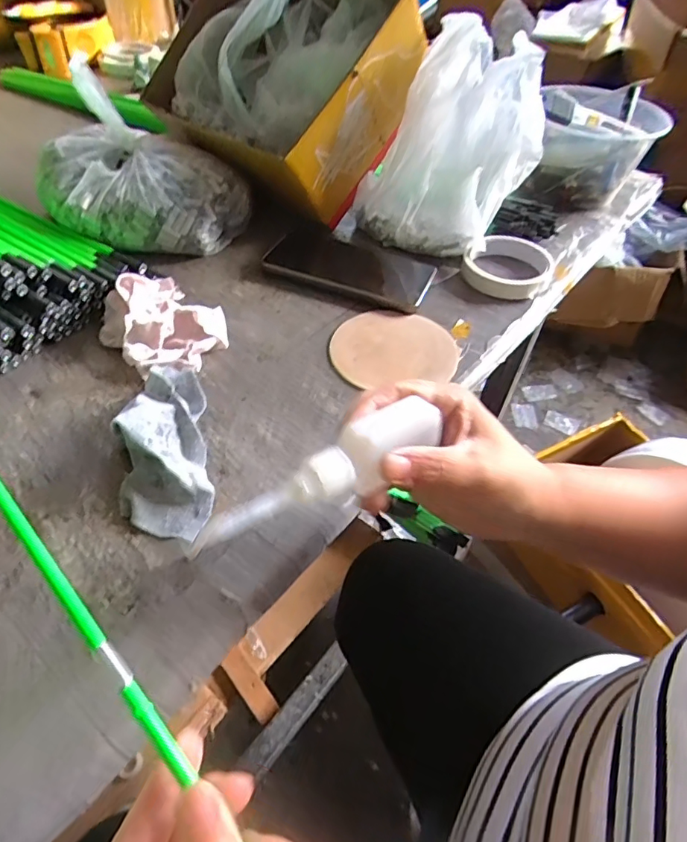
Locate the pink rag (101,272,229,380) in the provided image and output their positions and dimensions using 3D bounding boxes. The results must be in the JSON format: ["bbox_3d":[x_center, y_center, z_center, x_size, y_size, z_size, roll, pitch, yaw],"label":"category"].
[{"bbox_3d":[-0.150,-0.085,0.429,0.088,0.042,0.096,-34,60,-28],"label":"pink rag"}]

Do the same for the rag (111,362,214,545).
[{"bbox_3d":[-0.120,0.007,0.342,0.053,0.046,0.137,-9,51,-11],"label":"rag"}]

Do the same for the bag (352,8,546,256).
[{"bbox_3d":[0.117,-0.293,0.540,0.147,0.175,0.177,29,53,19],"label":"bag"}]

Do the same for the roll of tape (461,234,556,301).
[{"bbox_3d":[0.166,-0.158,0.522,0.085,0.028,0.085,2,49,-2],"label":"roll of tape"}]

